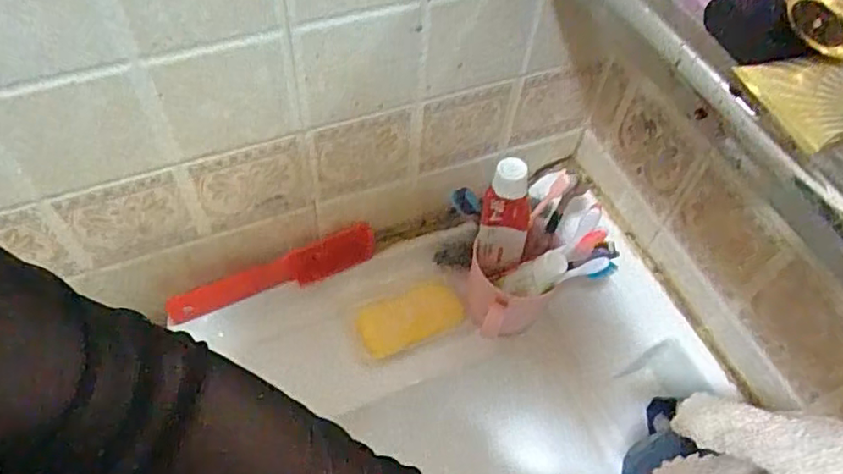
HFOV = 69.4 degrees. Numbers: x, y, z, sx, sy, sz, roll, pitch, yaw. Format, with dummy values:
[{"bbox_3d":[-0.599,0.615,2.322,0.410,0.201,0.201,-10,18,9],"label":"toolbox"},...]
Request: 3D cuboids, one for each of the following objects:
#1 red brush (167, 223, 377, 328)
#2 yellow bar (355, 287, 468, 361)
[{"bbox_3d":[-0.147,0.041,0.611,0.209,0.041,0.024,-19,59,-14],"label":"red brush"},{"bbox_3d":[-0.010,0.084,0.621,0.104,0.013,0.049,-19,85,0],"label":"yellow bar"}]

